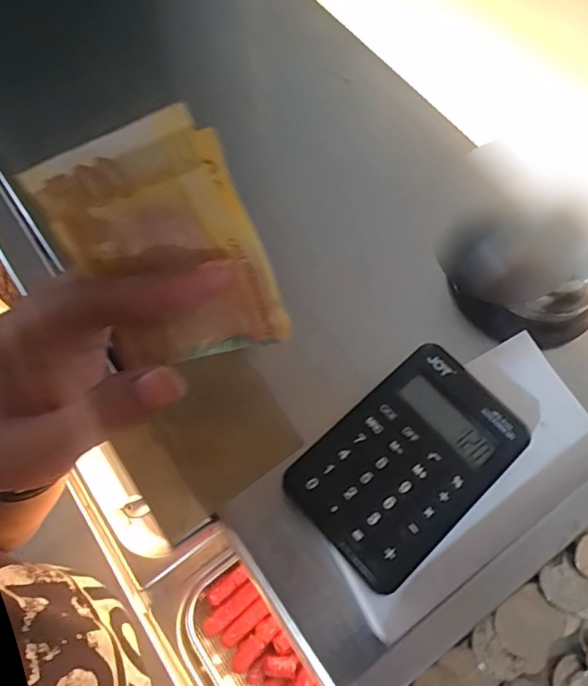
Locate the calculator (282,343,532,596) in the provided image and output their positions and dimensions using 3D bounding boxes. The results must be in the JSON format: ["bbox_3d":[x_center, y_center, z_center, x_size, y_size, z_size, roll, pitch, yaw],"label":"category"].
[{"bbox_3d":[0.048,0.049,0.206,0.093,0.007,0.061,-39,73,-16],"label":"calculator"}]

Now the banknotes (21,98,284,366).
[{"bbox_3d":[-0.046,-0.029,0.169,0.070,0.081,0.009,-7,35,22],"label":"banknotes"}]

